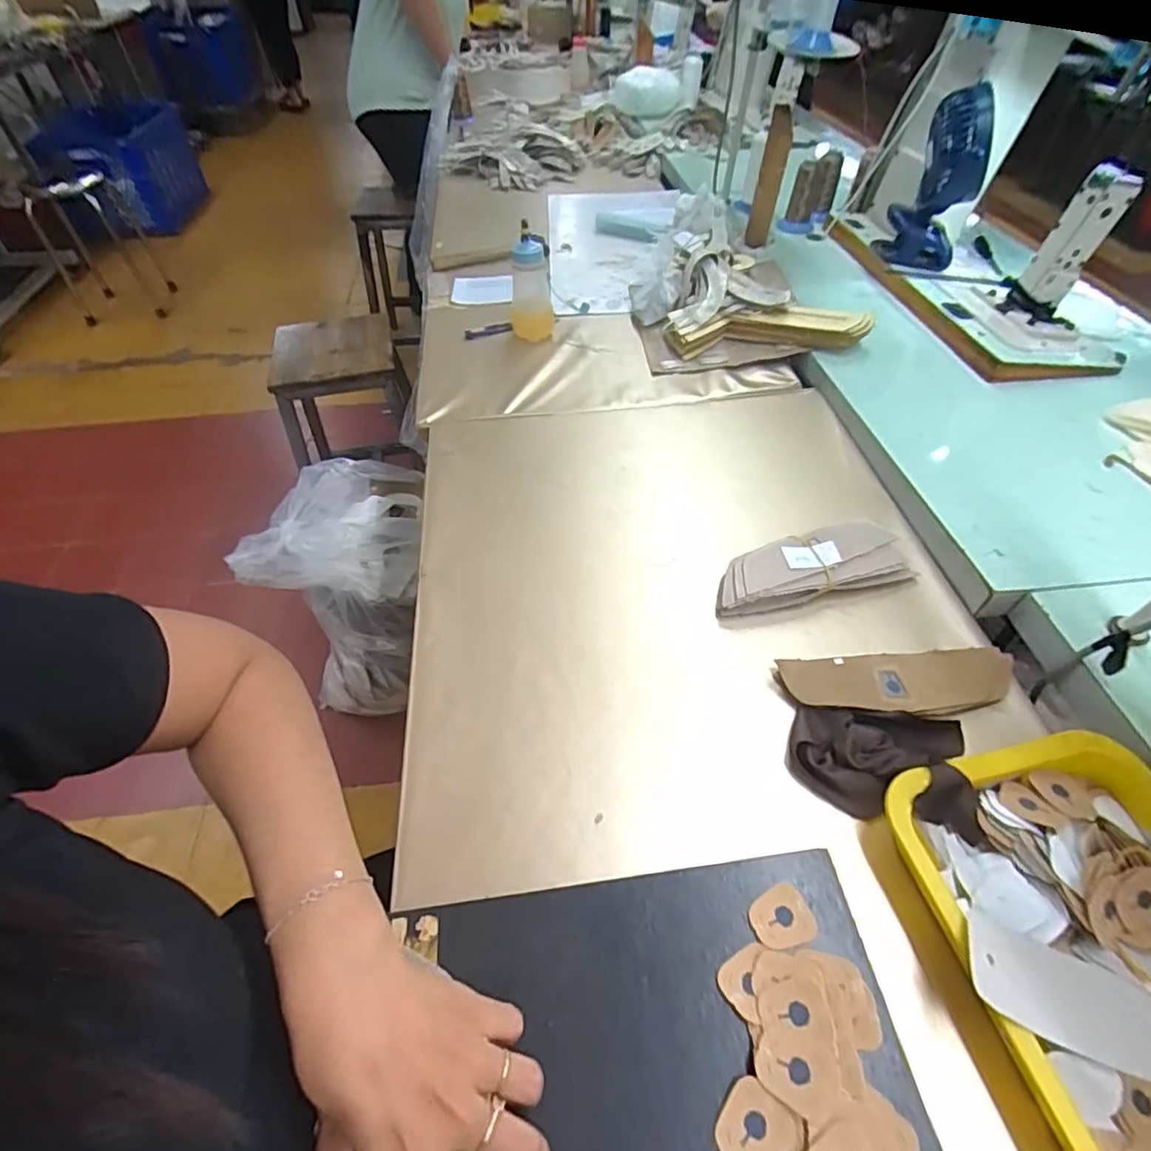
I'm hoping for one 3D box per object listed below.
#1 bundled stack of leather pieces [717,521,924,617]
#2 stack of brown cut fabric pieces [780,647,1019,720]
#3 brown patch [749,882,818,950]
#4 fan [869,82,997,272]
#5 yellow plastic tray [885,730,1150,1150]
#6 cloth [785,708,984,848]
[{"bbox_3d":[0.226,-0.008,0.565,0.193,0.034,0.066,-12,51,-6],"label":"bundled stack of leather pieces"},{"bbox_3d":[0.276,0.093,0.490,0.192,0.020,0.060,-5,51,-1],"label":"stack of brown cut fabric pieces"},{"bbox_3d":[0.132,0.219,0.370,0.039,0.004,0.032,-15,52,-9],"label":"brown patch"},{"bbox_3d":[0.554,-0.598,0.883,0.113,0.229,0.112,24,56,21],"label":"fan"},{"bbox_3d":[0.332,0.235,0.356,0.195,0.050,0.250,-12,51,-6],"label":"yellow plastic tray"},{"bbox_3d":[0.234,0.137,0.446,0.122,0.041,0.097,15,53,15],"label":"cloth"}]

